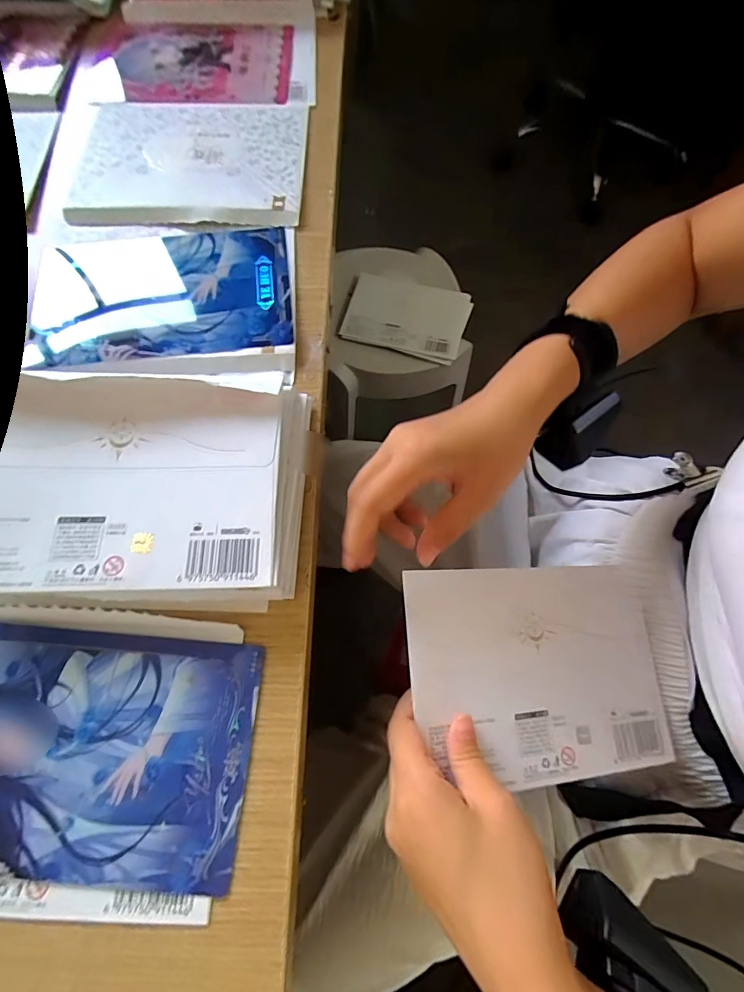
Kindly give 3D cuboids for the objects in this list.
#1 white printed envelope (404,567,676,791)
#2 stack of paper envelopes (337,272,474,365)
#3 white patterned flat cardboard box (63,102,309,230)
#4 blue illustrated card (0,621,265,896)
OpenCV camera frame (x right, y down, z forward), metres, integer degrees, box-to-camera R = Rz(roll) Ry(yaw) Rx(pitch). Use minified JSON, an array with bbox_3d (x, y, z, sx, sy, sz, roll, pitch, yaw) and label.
[{"bbox_3d":[0.109,0.108,0.274,0.176,0.005,0.123,2,73,-16],"label":"white printed envelope"},{"bbox_3d":[0.052,-0.276,0.664,0.180,0.012,0.127,16,72,5],"label":"stack of paper envelopes"},{"bbox_3d":[-0.145,-0.267,0.341,0.181,0.005,0.136,3,72,1],"label":"white patterned flat cardboard box"},{"bbox_3d":[-0.148,0.124,0.216,0.171,0.004,0.107,5,72,1],"label":"blue illustrated card"}]

